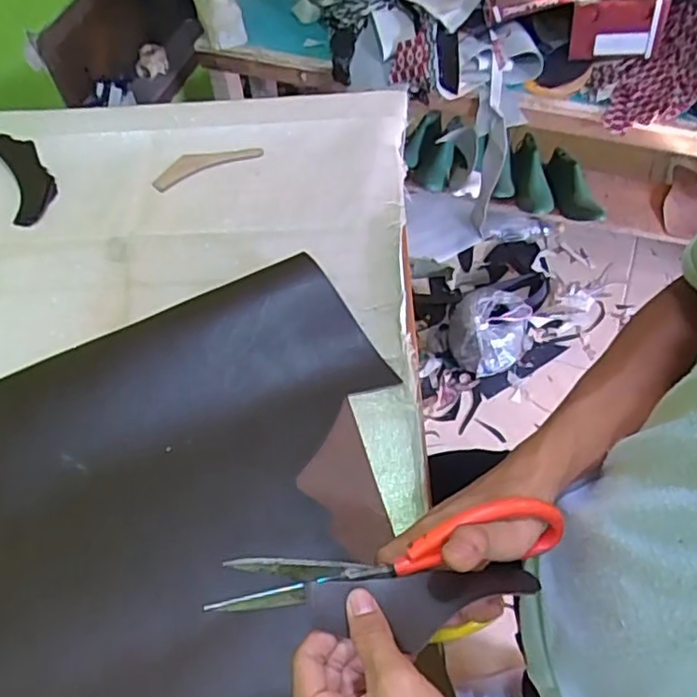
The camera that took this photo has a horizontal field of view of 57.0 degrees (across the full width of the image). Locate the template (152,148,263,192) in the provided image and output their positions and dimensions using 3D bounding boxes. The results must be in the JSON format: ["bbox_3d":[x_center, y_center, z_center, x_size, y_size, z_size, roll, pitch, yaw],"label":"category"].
[{"bbox_3d":[-0.196,-0.257,0.888,0.151,0.011,0.046,-20,60,-9],"label":"template"}]

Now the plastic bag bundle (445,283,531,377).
[{"bbox_3d":[0.324,-0.043,1.458,0.169,0.161,0.175,21,62,16],"label":"plastic bag bundle"}]

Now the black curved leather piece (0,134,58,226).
[{"bbox_3d":[-0.445,-0.240,0.883,0.063,0.010,0.172,-25,65,-10],"label":"black curved leather piece"}]

